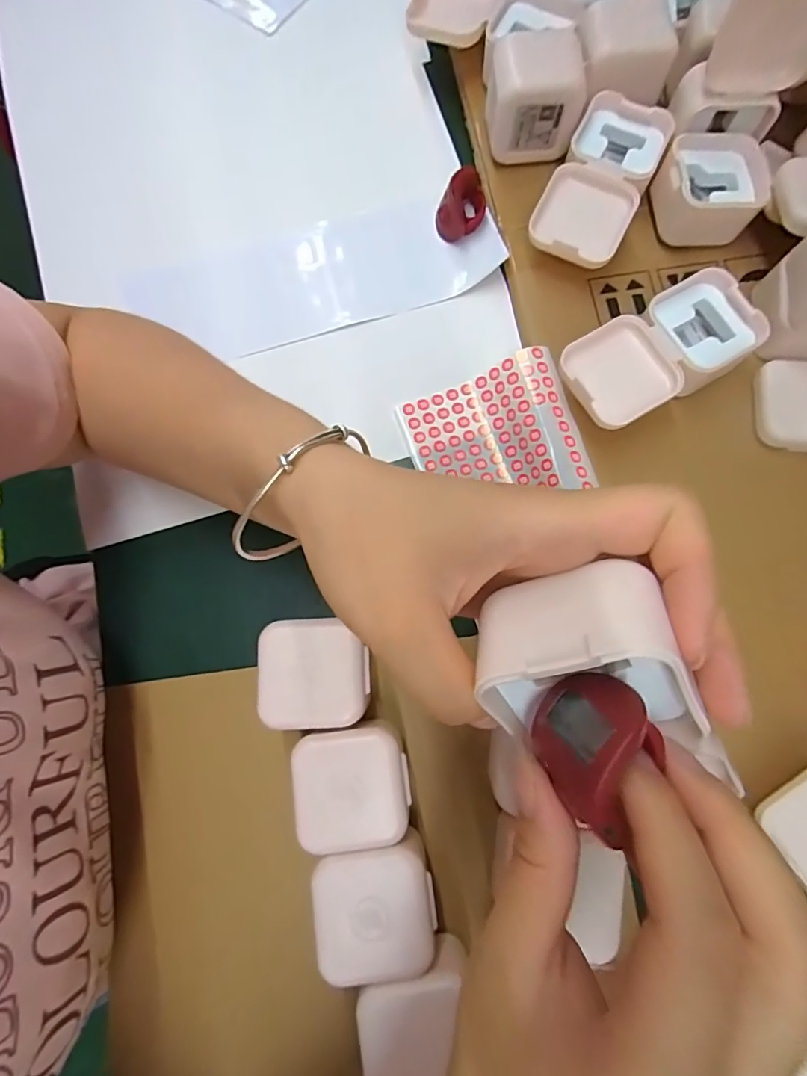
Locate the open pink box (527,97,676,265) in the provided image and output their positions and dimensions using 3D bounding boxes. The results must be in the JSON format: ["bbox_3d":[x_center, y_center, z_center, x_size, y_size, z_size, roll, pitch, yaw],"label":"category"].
[{"bbox_3d":[0.123,-0.221,0.336,0.055,0.035,0.113,27,79,7],"label":"open pink box"}]

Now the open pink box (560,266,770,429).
[{"bbox_3d":[0.147,-0.105,0.309,0.111,0.032,0.054,-29,79,-5],"label":"open pink box"}]

